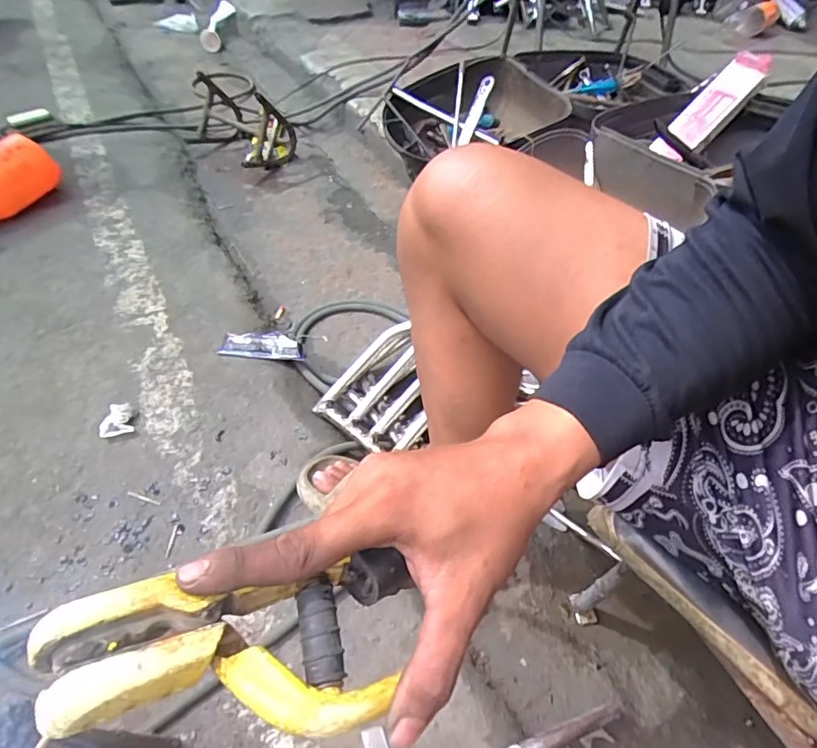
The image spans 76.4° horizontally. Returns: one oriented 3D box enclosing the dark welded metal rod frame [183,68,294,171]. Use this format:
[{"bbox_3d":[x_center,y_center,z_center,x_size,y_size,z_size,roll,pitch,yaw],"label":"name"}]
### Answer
[{"bbox_3d":[-0.518,-0.769,1.574,0.345,0.175,0.225,30,55,24],"label":"dark welded metal rod frame"}]

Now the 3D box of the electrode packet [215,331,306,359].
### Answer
[{"bbox_3d":[-0.272,-0.051,0.969,0.158,0.038,0.052,5,48,3],"label":"electrode packet"}]

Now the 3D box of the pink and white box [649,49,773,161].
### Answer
[{"bbox_3d":[0.631,-0.563,1.089,0.281,0.038,0.078,-45,59,0],"label":"pink and white box"}]

